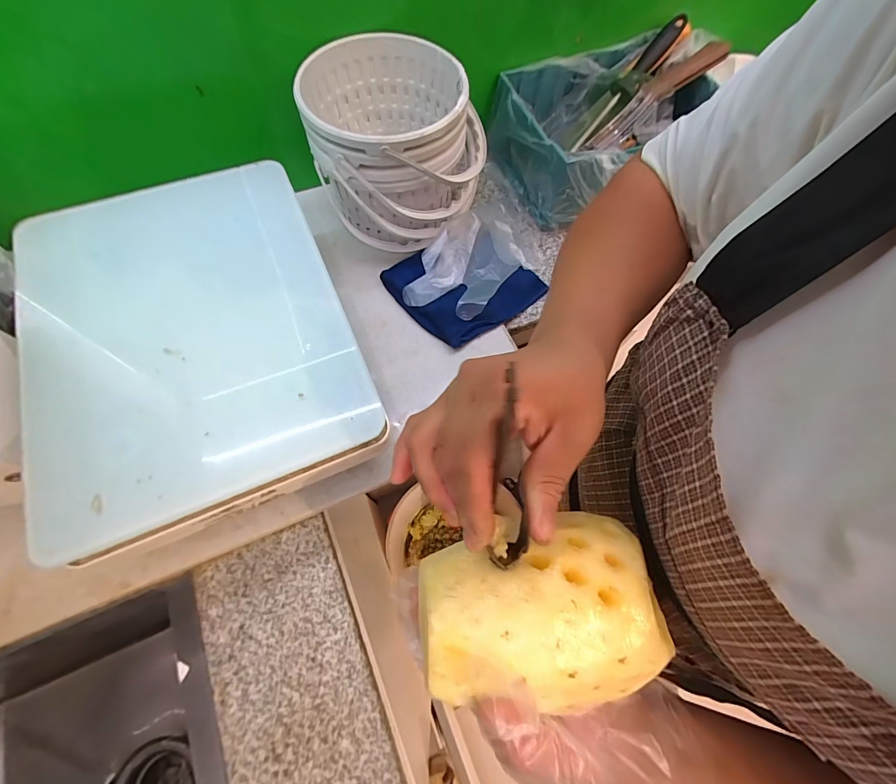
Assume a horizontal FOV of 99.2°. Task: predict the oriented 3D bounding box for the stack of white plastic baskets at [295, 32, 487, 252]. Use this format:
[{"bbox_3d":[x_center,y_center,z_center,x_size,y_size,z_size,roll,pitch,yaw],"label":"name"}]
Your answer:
[{"bbox_3d":[-0.061,-0.323,0.504,0.212,0.161,0.253,-4,68,-3],"label":"stack of white plastic baskets"}]

